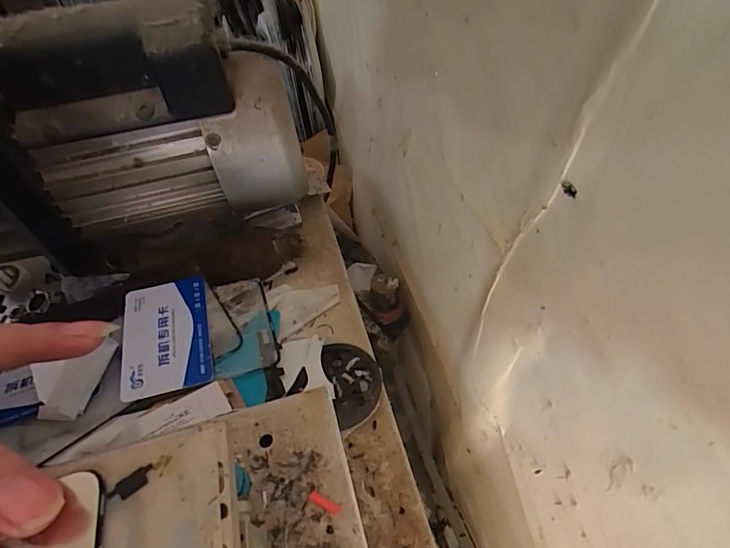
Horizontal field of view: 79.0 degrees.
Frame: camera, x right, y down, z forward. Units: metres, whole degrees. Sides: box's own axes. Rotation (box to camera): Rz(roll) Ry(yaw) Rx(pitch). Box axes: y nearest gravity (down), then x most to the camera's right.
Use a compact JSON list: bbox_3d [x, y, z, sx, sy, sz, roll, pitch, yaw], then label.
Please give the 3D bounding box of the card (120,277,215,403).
[{"bbox_3d":[-0.129,0.039,0.289,0.053,0.004,0.084,-13,50,-13],"label":"card"}]

